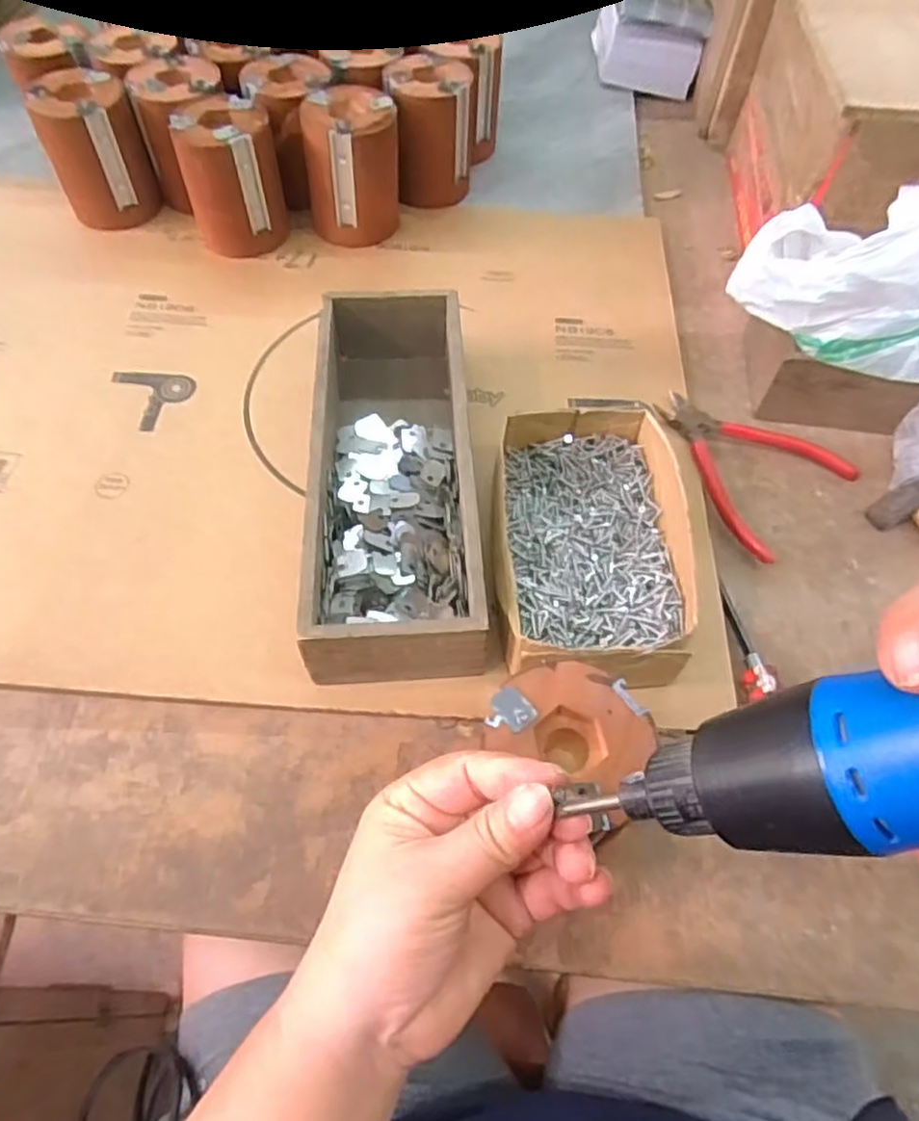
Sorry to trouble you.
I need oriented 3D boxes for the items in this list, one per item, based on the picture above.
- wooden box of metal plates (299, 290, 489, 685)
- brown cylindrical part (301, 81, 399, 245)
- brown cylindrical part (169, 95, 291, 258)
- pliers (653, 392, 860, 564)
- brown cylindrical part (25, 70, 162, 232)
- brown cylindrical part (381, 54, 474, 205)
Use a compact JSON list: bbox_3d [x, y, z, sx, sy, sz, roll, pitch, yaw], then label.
[{"bbox_3d":[-0.044,-0.065,0.468,0.098,0.069,0.294,-3,58,-3],"label":"wooden box of metal plates"},{"bbox_3d":[-0.093,-0.342,0.615,0.078,0.101,0.072,1,58,-1],"label":"brown cylindrical part"},{"bbox_3d":[-0.194,-0.327,0.601,0.077,0.099,0.072,-12,59,-9],"label":"brown cylindrical part"},{"bbox_3d":[0.202,-0.076,0.516,0.126,0.017,0.141,-39,67,-23],"label":"pliers"},{"bbox_3d":[-0.319,-0.360,0.619,0.076,0.099,0.079,1,58,-1],"label":"brown cylindrical part"},{"bbox_3d":[-0.027,-0.392,0.648,0.072,0.100,0.074,1,58,-1],"label":"brown cylindrical part"}]

